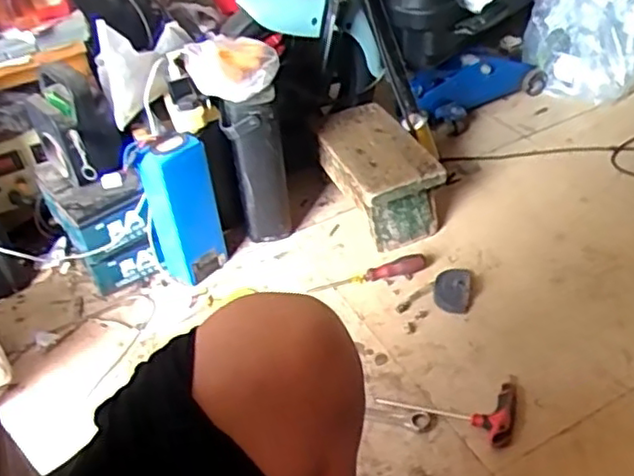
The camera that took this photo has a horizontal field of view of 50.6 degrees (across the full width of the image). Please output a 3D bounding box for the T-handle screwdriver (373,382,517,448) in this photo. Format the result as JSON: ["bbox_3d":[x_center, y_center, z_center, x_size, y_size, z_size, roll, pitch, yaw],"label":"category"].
[{"bbox_3d":[0.191,0.234,0.978,0.192,0.028,0.093,11,44,19],"label":"T-handle screwdriver"}]

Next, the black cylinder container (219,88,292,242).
[{"bbox_3d":[-0.104,-0.121,1.212,0.092,0.292,0.066,-9,41,-3],"label":"black cylinder container"}]

